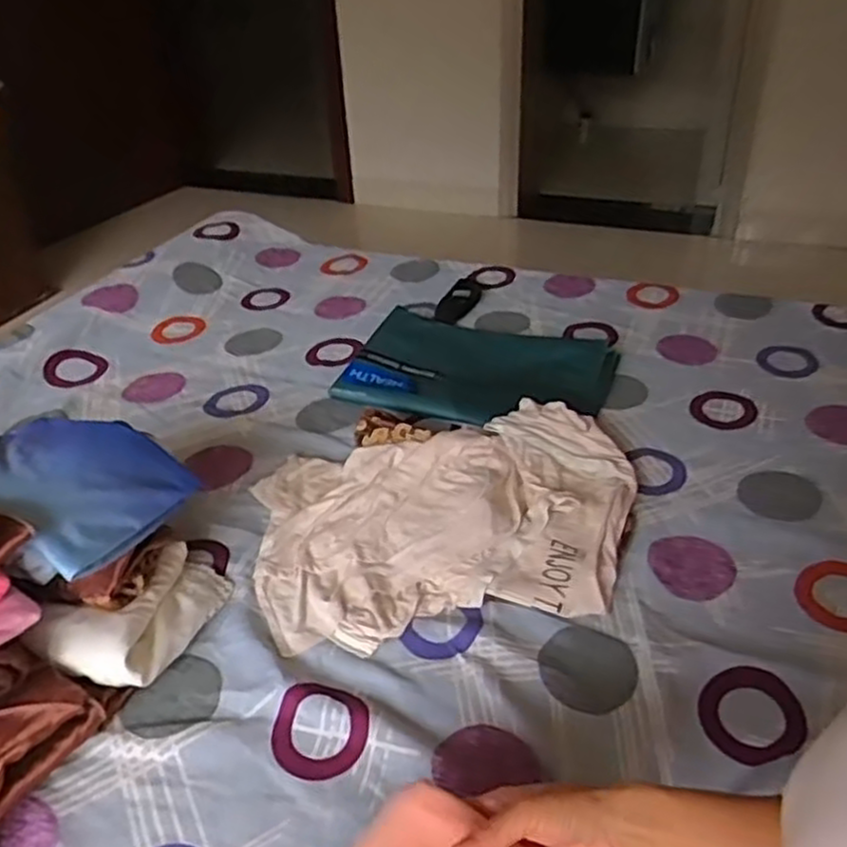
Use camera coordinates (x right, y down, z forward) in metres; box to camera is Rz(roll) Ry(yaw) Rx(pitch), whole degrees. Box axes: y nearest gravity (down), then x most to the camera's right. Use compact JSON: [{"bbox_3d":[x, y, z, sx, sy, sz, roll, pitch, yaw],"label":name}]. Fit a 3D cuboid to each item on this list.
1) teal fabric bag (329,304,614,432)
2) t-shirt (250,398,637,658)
[{"bbox_3d":[0.086,-0.084,1.153,0.381,0.037,0.265,11,38,17],"label":"teal fabric bag"},{"bbox_3d":[0.030,0.104,0.883,0.435,0.047,0.306,-7,36,-7],"label":"t-shirt"}]

